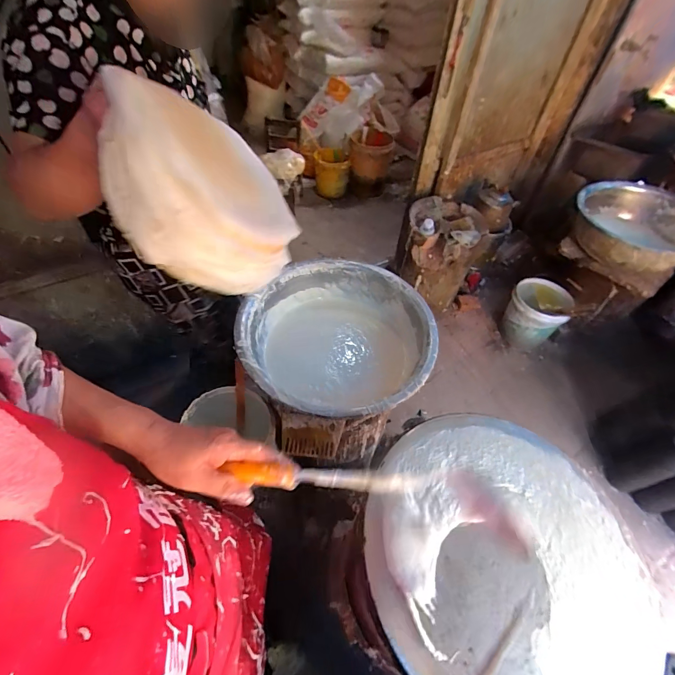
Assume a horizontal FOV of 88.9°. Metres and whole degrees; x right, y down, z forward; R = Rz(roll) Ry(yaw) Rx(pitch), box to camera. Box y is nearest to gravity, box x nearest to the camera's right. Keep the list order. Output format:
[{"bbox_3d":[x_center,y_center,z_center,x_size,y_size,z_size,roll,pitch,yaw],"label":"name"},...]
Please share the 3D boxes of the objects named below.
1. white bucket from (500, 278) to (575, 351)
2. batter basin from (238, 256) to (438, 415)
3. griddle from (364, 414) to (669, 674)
[{"bbox_3d":[0.964,-0.120,1.693,0.251,0.239,0.247,1,51,-1],"label":"white bucket"},{"bbox_3d":[0.005,0.011,0.931,0.481,0.162,0.498,1,51,-1],"label":"batter basin"},{"bbox_3d":[0.220,0.273,0.447,0.351,0.046,0.361,1,51,-1],"label":"griddle"}]

